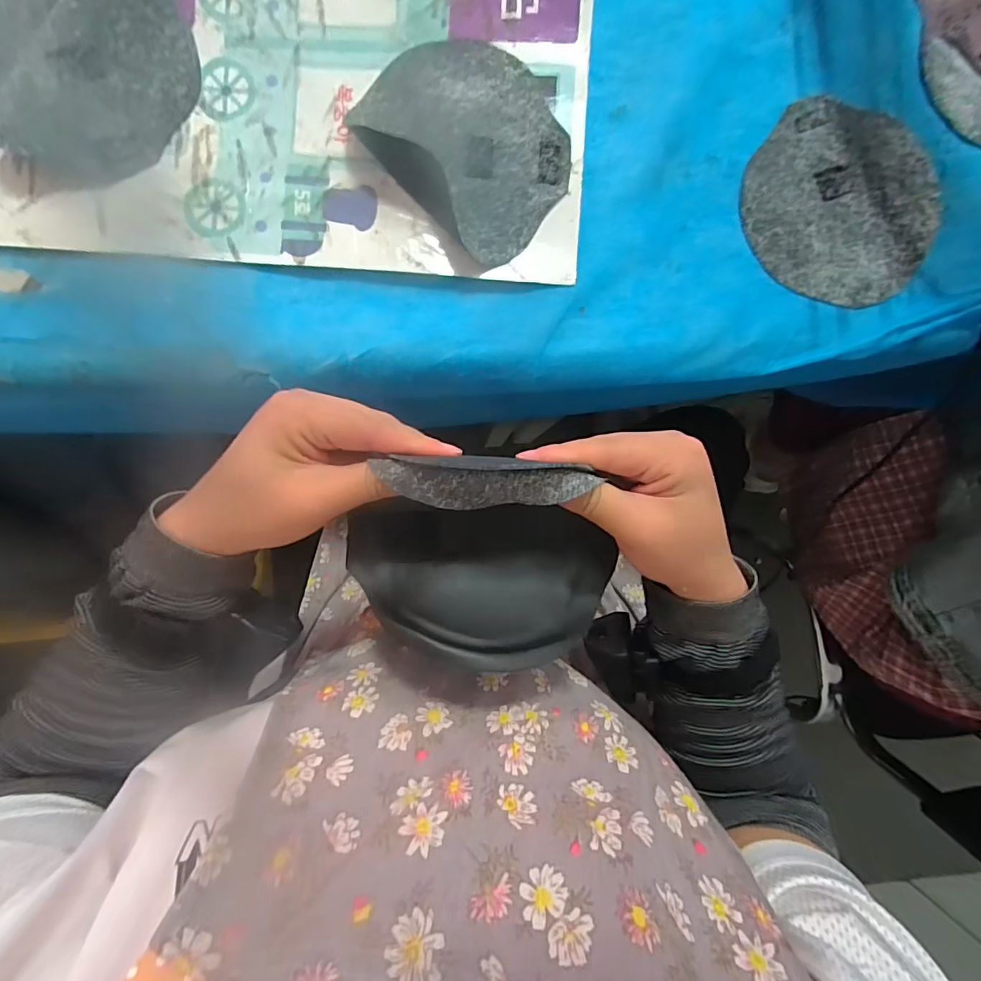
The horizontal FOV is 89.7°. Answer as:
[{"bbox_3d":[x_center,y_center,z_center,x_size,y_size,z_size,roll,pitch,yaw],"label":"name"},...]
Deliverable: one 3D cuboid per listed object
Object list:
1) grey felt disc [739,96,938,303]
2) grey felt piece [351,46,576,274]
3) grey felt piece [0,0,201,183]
[{"bbox_3d":[0.257,-0.208,0.361,0.144,0.006,0.137,0,88,-3],"label":"grey felt disc"},{"bbox_3d":[-0.013,-0.237,0.330,0.143,0.027,0.112,40,87,-1],"label":"grey felt piece"},{"bbox_3d":[-0.312,-0.294,0.317,0.218,0.027,0.142,17,87,-2],"label":"grey felt piece"}]

